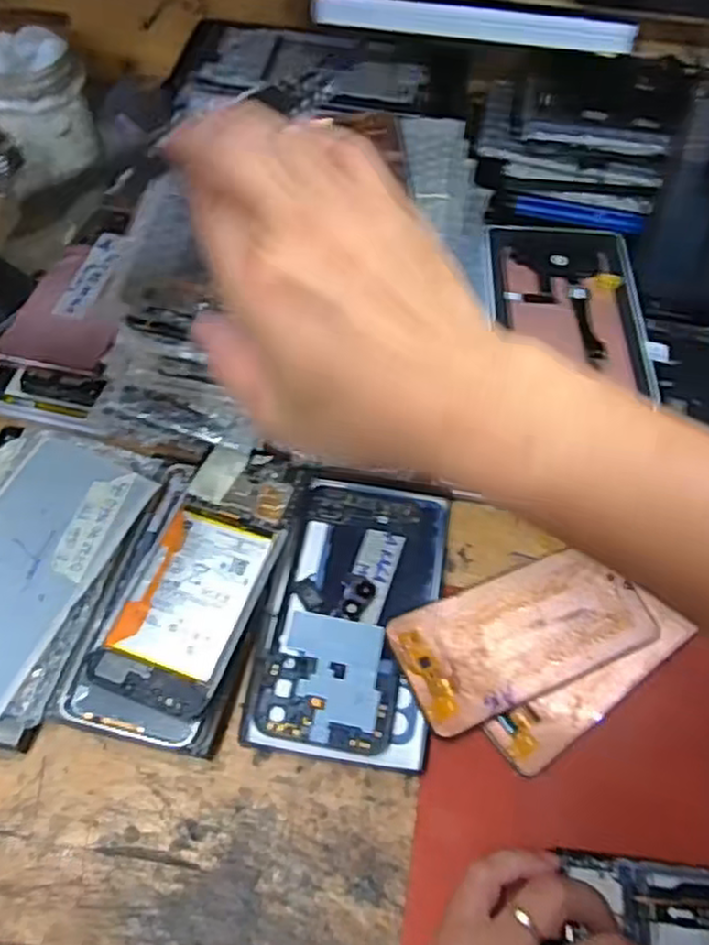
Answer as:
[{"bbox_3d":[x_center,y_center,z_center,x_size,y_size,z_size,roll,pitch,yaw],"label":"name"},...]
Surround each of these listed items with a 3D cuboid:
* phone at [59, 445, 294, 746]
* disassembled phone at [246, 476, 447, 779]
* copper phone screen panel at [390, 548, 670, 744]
[{"bbox_3d":[-0.096,0.063,0.427,0.086,0.017,0.179,13,61,7],"label":"phone"},{"bbox_3d":[-0.001,0.083,0.439,0.099,0.012,0.168,8,61,3],"label":"disassembled phone"},{"bbox_3d":[0.098,0.093,0.425,0.149,0.007,0.072,-19,63,-15],"label":"copper phone screen panel"}]

